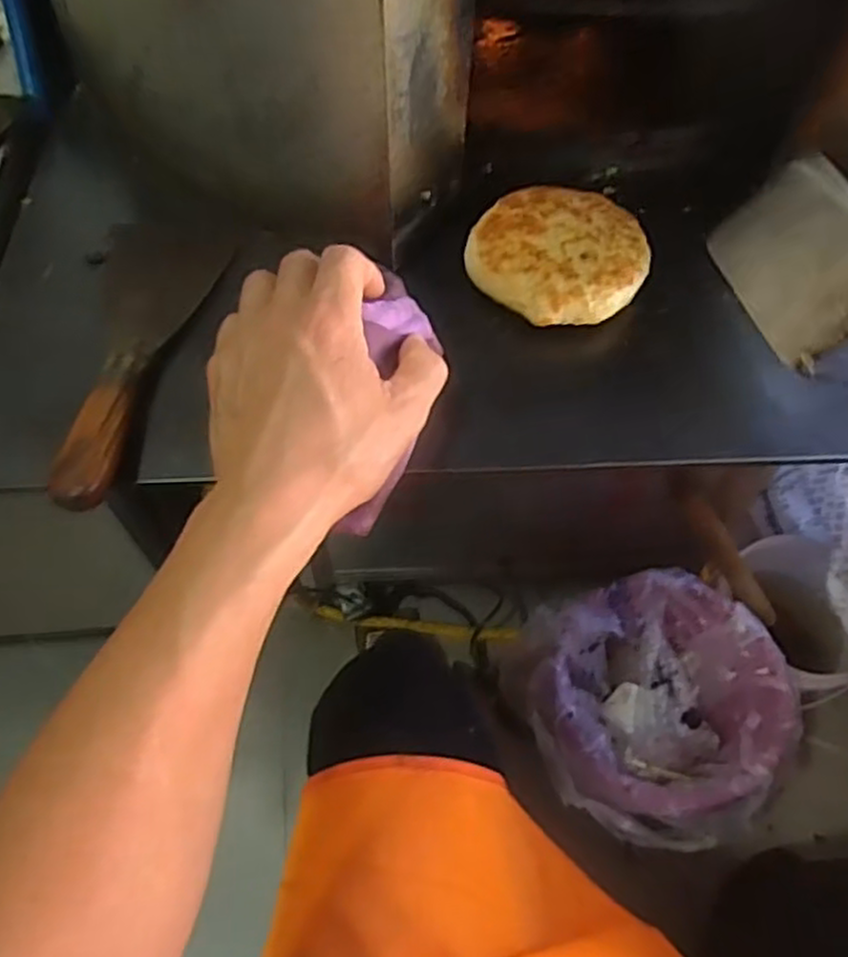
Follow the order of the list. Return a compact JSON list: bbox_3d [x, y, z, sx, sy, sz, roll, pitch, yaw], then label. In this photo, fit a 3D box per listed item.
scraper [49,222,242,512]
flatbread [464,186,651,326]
[{"bbox_3d":[-0.162,-0.084,0.432,0.083,0.028,0.243,-2,46,-2],"label":"scraper"},{"bbox_3d":[0.077,-0.128,0.424,0.090,0.016,0.093,0,59,0],"label":"flatbread"}]

